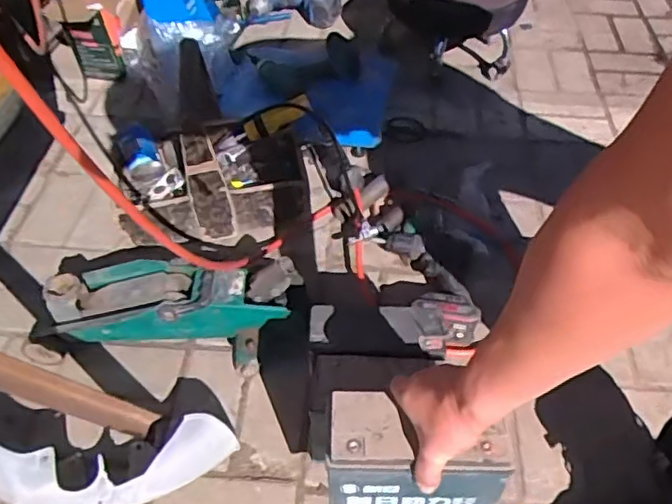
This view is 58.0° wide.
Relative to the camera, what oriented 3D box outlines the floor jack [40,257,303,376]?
[{"bbox_3d":[-0.249,0.082,0.931,0.362,0.148,0.131,5,49,5],"label":"floor jack"}]

